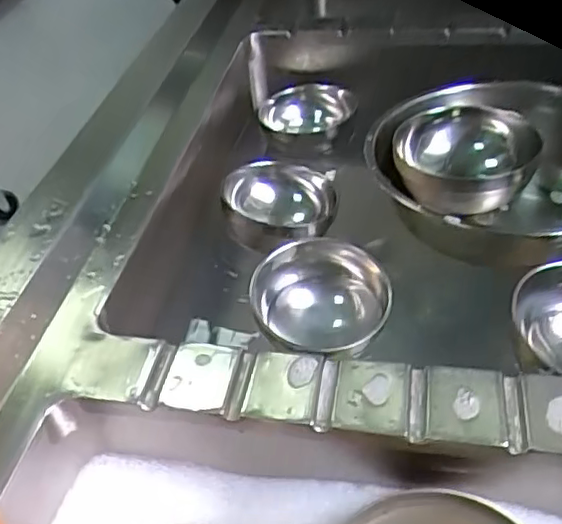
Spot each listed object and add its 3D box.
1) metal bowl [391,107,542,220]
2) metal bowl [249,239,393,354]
[{"bbox_3d":[0.197,-0.107,0.681,0.142,0.070,0.142,-4,42,3],"label":"metal bowl"},{"bbox_3d":[0.034,0.033,0.559,0.115,0.060,0.092,-5,42,2],"label":"metal bowl"}]

